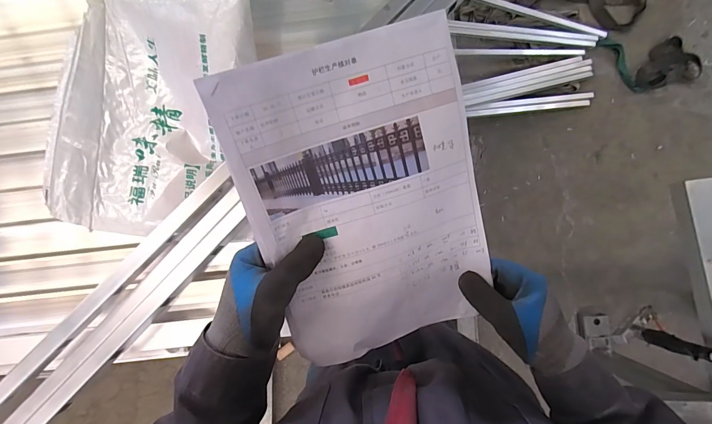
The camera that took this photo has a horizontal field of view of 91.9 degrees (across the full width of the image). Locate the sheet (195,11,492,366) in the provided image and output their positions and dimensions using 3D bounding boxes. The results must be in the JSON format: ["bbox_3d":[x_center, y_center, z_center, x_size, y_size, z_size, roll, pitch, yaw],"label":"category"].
[{"bbox_3d":[0.015,-0.001,0.317,0.204,0.013,0.281,-17,108,-6],"label":"sheet"}]

